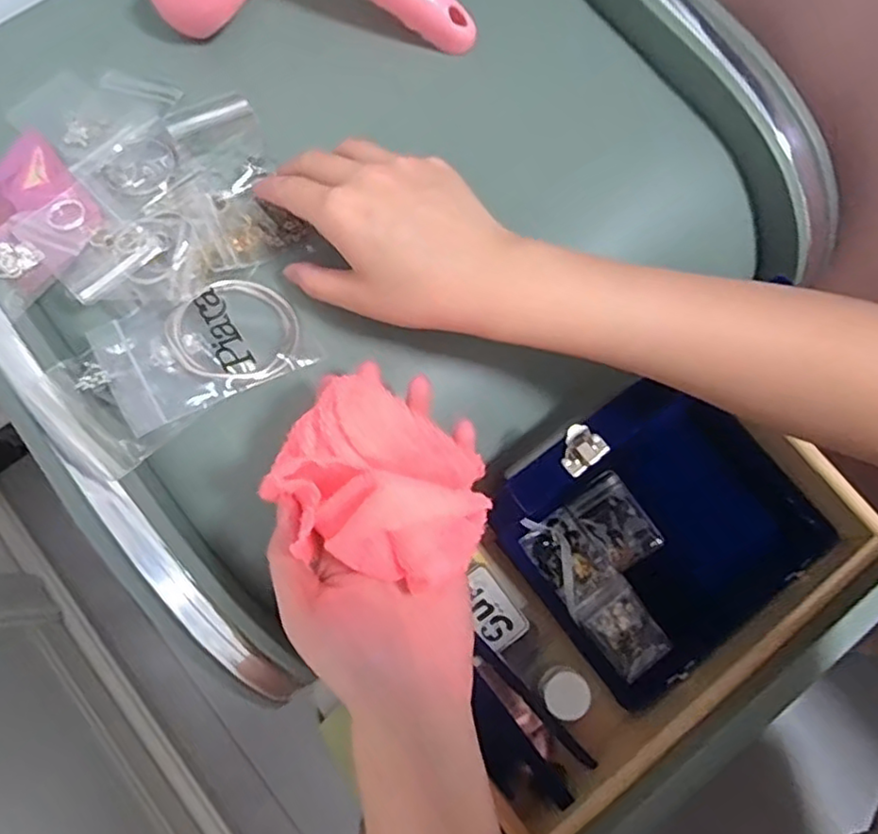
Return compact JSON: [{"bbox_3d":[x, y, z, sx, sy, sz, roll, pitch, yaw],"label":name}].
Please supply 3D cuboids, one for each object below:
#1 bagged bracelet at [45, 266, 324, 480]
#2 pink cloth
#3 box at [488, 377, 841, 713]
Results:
[{"bbox_3d":[-0.128,-0.034,0.331,0.119,0.019,0.073,-37,79,-8],"label":"bagged bracelet"},{"bbox_3d":[-0.024,0.026,0.279,0.090,0.052,0.072,35,79,8],"label":"pink cloth"},{"bbox_3d":[0.164,0.083,0.512,0.200,0.038,0.184,-37,79,-8],"label":"box"}]

